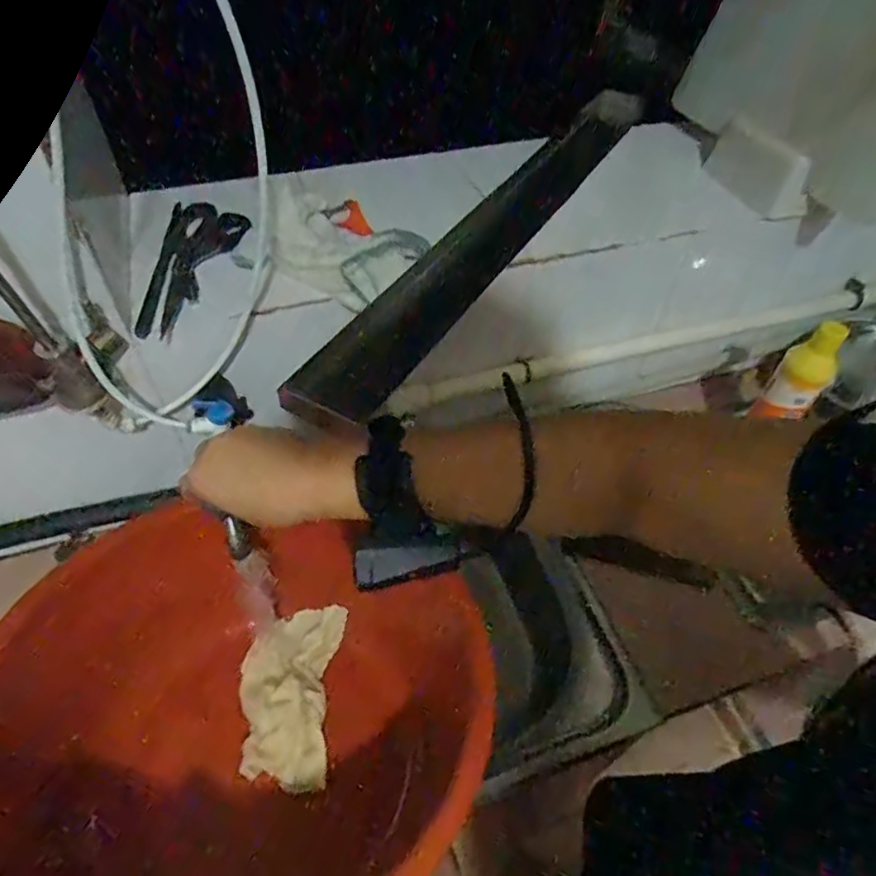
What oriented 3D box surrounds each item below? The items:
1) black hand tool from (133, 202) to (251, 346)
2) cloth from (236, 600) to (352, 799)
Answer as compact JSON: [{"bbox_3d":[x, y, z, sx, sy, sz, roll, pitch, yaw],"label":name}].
[{"bbox_3d":[-0.239,-0.171,0.587,0.077,0.022,0.199,-1,50,-3],"label":"black hand tool"},{"bbox_3d":[-0.146,0.244,0.575,0.091,0.041,0.173,-1,35,-3],"label":"cloth"}]

